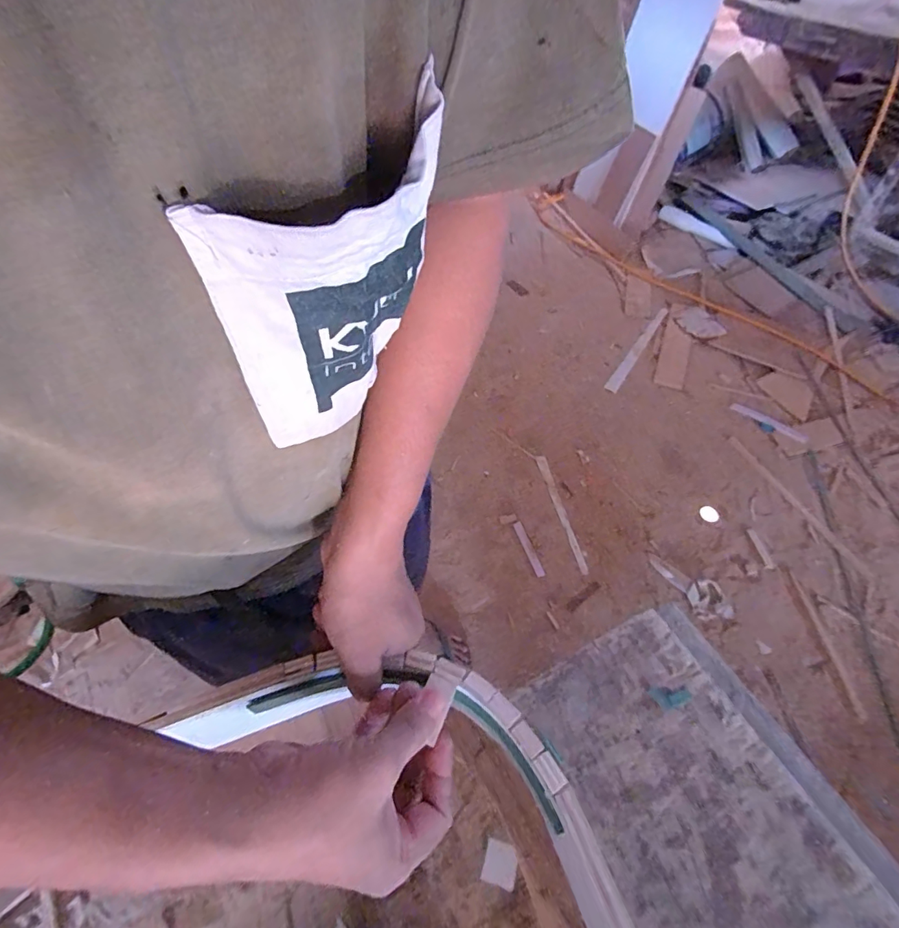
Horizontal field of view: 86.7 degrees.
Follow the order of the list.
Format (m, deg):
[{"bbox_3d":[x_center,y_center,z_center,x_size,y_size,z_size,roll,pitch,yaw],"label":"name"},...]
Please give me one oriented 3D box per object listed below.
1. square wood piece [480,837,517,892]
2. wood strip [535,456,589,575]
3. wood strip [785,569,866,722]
[{"bbox_3d":[0.037,0.290,0.345,0.023,0.004,0.025,14,55,11],"label":"square wood piece"},{"bbox_3d":[0.346,0.148,1.485,0.033,0.009,0.418,-8,58,-10],"label":"wood strip"},{"bbox_3d":[0.951,0.441,1.207,0.025,0.013,0.370,-2,54,0],"label":"wood strip"}]

